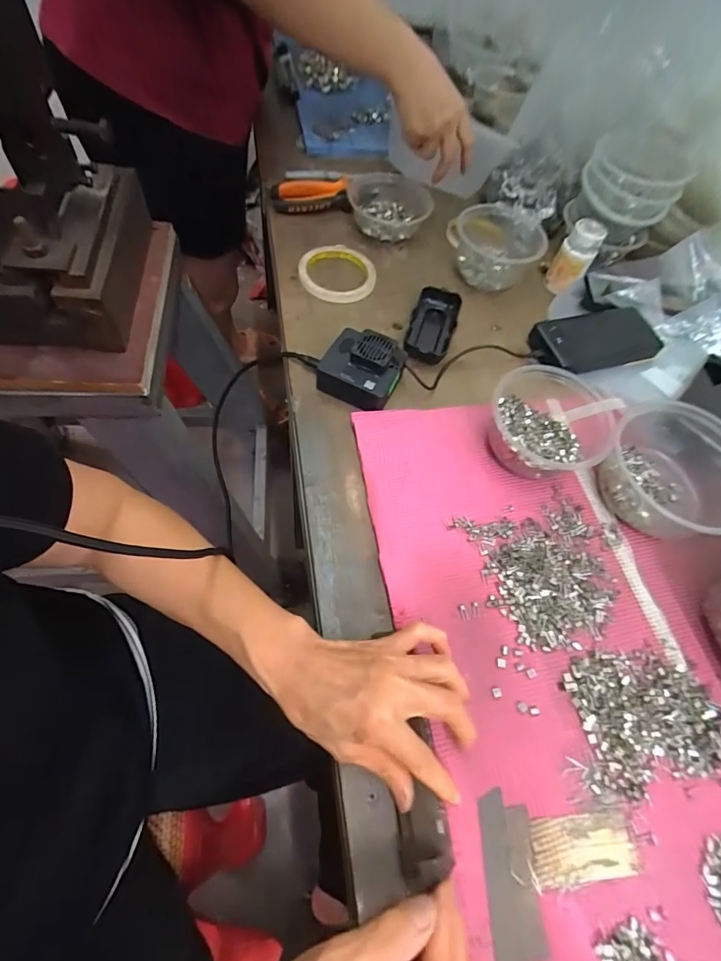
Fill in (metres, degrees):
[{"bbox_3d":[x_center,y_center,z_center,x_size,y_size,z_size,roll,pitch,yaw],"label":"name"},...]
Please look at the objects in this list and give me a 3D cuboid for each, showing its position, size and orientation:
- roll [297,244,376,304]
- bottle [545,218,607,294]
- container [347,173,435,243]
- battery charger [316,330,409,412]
[{"bbox_3d":[-0.027,-0.266,0.566,0.099,0.021,0.099,1,62,-3],"label":"roll"},{"bbox_3d":[0.279,-0.292,0.576,0.043,0.069,0.043,-40,72,-22],"label":"bottle"},{"bbox_3d":[0.038,-0.385,0.627,0.118,0.044,0.118,3,62,-6],"label":"container"},{"bbox_3d":[0.000,-0.119,0.474,0.081,0.044,0.075,26,63,8],"label":"battery charger"}]

